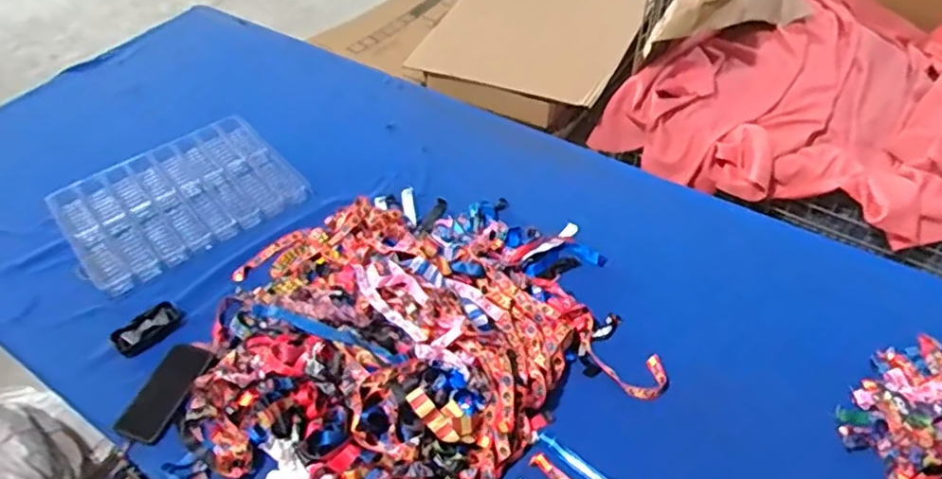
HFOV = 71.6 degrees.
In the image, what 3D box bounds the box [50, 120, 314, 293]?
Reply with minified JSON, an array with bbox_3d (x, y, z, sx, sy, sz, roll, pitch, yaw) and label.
[{"bbox_3d":[-0.587,-0.095,1.326,0.443,0.042,0.338,-35,55,-27],"label":"box"}]

